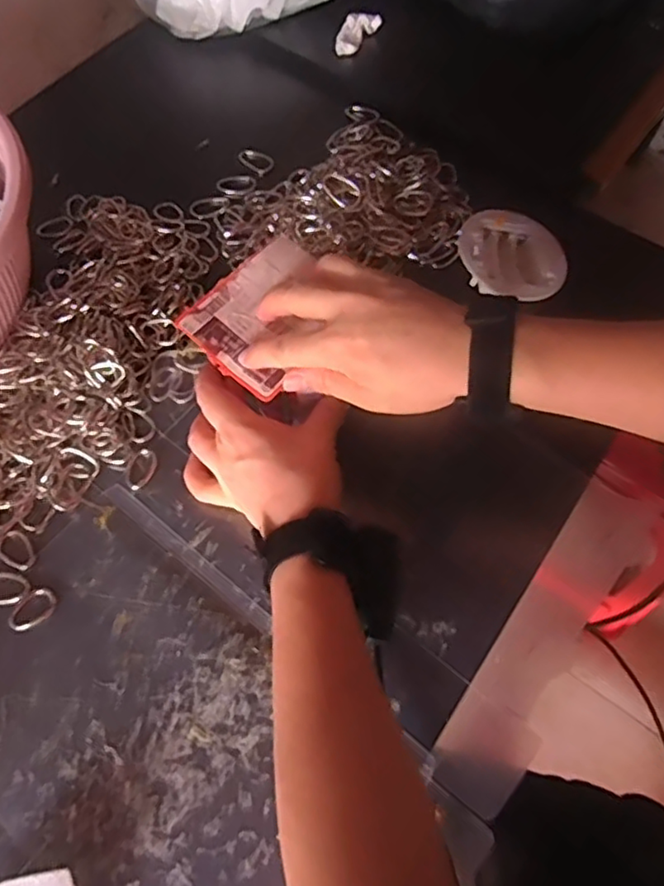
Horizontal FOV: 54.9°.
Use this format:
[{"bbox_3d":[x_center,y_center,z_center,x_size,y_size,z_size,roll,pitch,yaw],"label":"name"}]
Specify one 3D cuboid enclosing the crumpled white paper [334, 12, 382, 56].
[{"bbox_3d":[0.023,-0.396,0.619,0.036,0.014,0.049,18,65,7],"label":"crumpled white paper"}]

